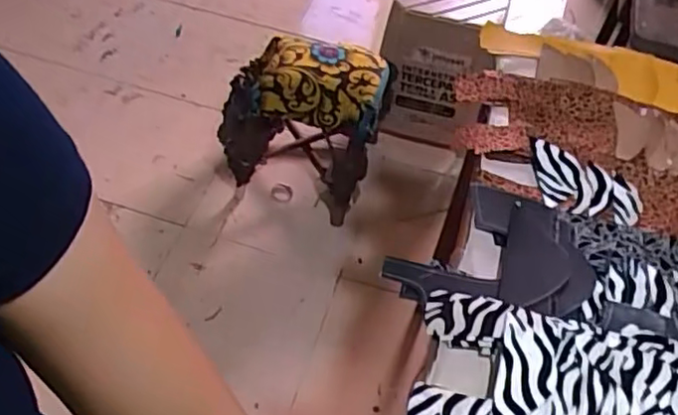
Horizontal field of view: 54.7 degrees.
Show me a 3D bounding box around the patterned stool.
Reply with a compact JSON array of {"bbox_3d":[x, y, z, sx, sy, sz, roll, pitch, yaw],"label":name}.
[{"bbox_3d":[-0.084,-0.228,1.597,0.382,0.342,0.304,14,52,5],"label":"patterned stool"}]

